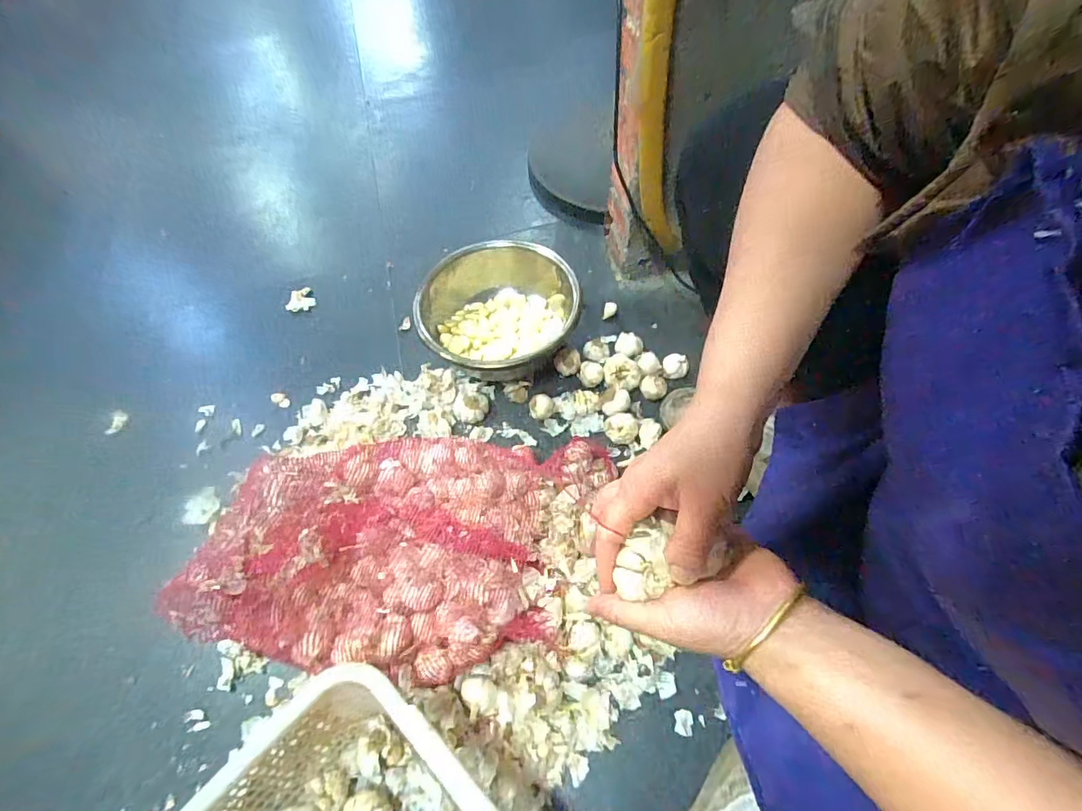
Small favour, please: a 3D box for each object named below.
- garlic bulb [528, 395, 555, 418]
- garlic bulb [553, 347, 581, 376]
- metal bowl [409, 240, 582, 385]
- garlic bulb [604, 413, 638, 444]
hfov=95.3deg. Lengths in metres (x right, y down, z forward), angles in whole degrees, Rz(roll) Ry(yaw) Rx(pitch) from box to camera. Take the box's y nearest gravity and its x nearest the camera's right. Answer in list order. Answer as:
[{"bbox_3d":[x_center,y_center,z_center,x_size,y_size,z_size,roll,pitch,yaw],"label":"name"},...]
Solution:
[{"bbox_3d":[-0.001,0.001,0.781,0.037,0.033,0.039,-12,59,-4],"label":"garlic bulb"},{"bbox_3d":[0.043,-0.075,0.813,0.043,0.052,0.034,0,59,3],"label":"garlic bulb"},{"bbox_3d":[-0.072,-0.162,0.835,0.251,0.101,0.292,2,60,4],"label":"metal bowl"},{"bbox_3d":[0.122,0.037,0.759,0.052,0.037,0.044,4,60,6],"label":"garlic bulb"}]

